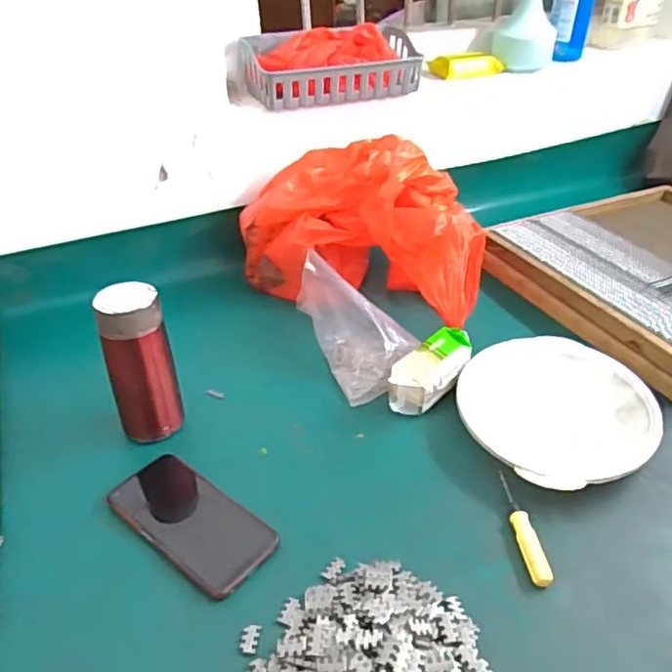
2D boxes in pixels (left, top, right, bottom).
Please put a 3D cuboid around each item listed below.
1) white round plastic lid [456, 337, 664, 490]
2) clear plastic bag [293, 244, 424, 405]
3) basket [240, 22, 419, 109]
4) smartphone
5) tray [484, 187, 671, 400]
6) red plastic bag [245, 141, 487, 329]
[{"bbox_3d":[0.230,0.080,0.641,0.193,0.036,0.214,-4,33,-3],"label":"white round plastic lid"},{"bbox_3d":[0.026,-0.024,0.738,0.093,0.109,0.175,-15,36,-19],"label":"clear plastic bag"},{"bbox_3d":[-0.005,-0.413,0.918,0.264,0.089,0.114,-14,35,-18],"label":"basket"},{"bbox_3d":[-0.133,0.167,0.553,0.164,0.014,0.078,23,41,33],"label":"smartphone"},{"bbox_3d":[0.471,-0.093,0.849,0.401,0.047,0.395,-13,35,-16],"label":"tray"},{"bbox_3d":[0.038,-0.154,0.837,0.331,0.178,0.164,16,37,25],"label":"red plastic bag"}]

